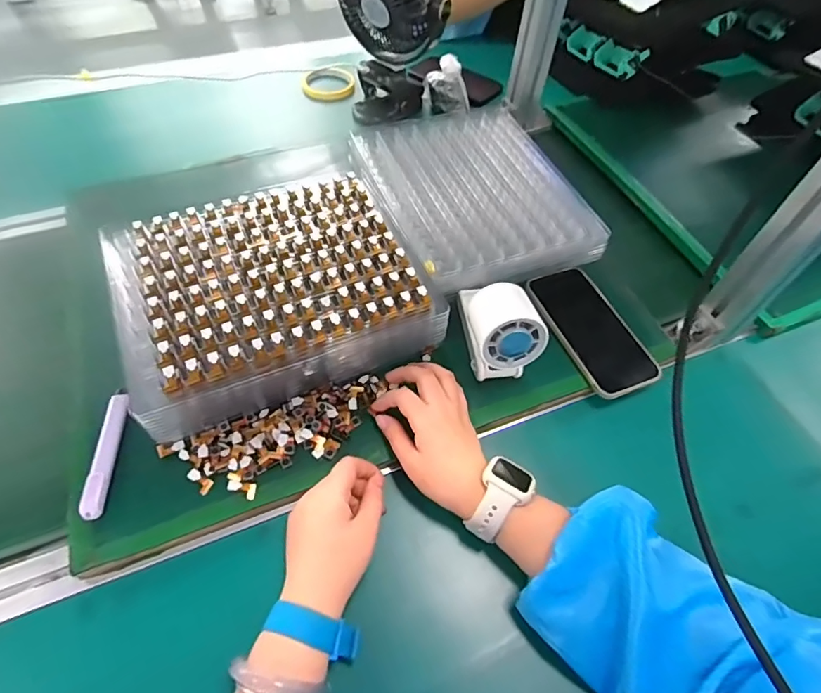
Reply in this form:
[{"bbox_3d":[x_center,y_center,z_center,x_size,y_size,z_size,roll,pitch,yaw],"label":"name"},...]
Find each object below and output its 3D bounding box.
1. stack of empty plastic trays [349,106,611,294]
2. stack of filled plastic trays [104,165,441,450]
[{"bbox_3d":[0.076,-0.197,0.613,0.243,0.041,0.295,-19,57,-14],"label":"stack of empty plastic trays"},{"bbox_3d":[-0.135,-0.061,0.483,0.286,0.061,0.227,-19,57,-14],"label":"stack of filled plastic trays"}]

